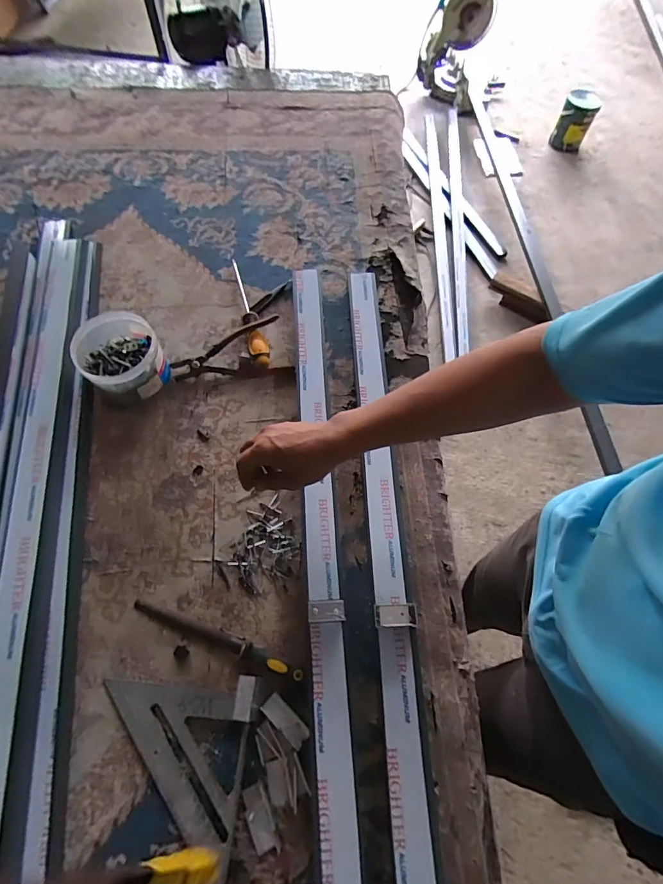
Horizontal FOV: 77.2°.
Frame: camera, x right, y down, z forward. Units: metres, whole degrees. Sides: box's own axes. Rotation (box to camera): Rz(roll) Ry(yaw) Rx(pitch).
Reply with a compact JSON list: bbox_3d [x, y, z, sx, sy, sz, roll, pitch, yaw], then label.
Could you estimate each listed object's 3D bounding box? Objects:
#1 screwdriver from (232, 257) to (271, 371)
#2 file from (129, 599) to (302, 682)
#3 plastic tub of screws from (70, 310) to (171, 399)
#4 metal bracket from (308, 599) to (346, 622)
[{"bbox_3d":[-0.143,-0.236,0.724,0.032,0.031,0.253,-13,65,-8],"label":"screwdriver"},{"bbox_3d":[-0.141,0.239,0.507,0.224,0.018,0.021,20,65,8],"label":"file"},{"bbox_3d":[-0.312,-0.121,0.629,0.112,0.089,0.115,1,65,-2],"label":"plastic tub of screws"},{"bbox_3d":[-0.006,0.207,0.509,0.045,0.004,0.026,-2,56,-3],"label":"metal bracket"}]

